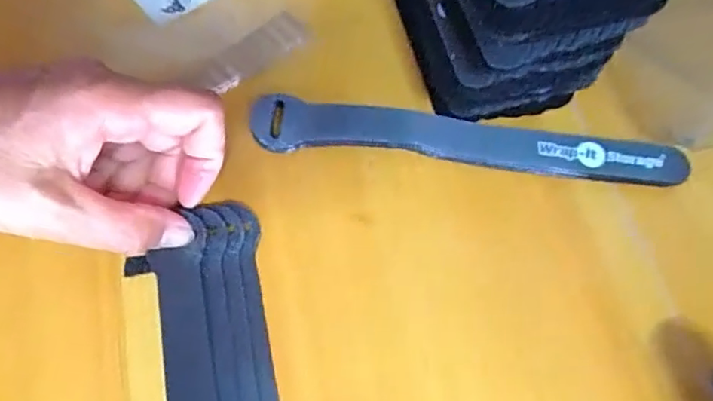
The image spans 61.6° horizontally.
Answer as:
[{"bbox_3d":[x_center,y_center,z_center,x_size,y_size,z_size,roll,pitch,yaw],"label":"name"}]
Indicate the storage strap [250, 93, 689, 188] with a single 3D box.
[{"bbox_3d":[0.052,-0.028,0.278,0.198,0.012,0.023,6,64,0],"label":"storage strap"}]

